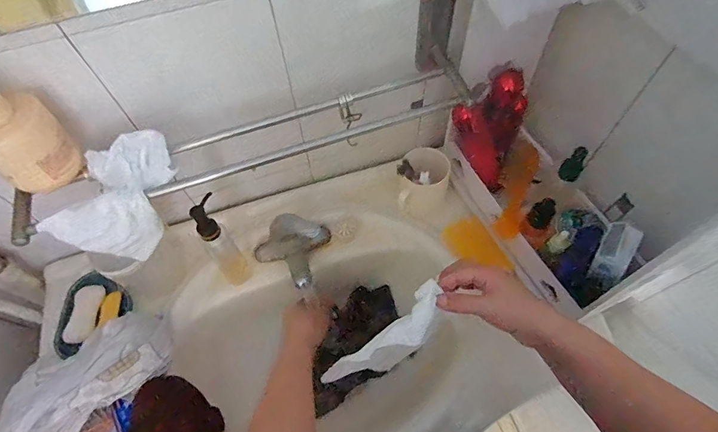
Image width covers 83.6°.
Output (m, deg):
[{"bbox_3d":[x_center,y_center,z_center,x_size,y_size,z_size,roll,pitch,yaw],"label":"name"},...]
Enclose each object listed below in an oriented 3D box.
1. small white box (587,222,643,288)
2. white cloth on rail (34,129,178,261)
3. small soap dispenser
[{"bbox_3d":[0.321,0.047,0.505,0.038,0.018,0.083,28,88,17],"label":"small white box"},{"bbox_3d":[-0.277,-0.015,0.478,0.149,0.112,0.084,-26,62,-12],"label":"white cloth on rail"},{"bbox_3d":[-0.188,0.042,0.566,0.048,0.176,0.040,-40,66,-19],"label":"small soap dispenser"}]

